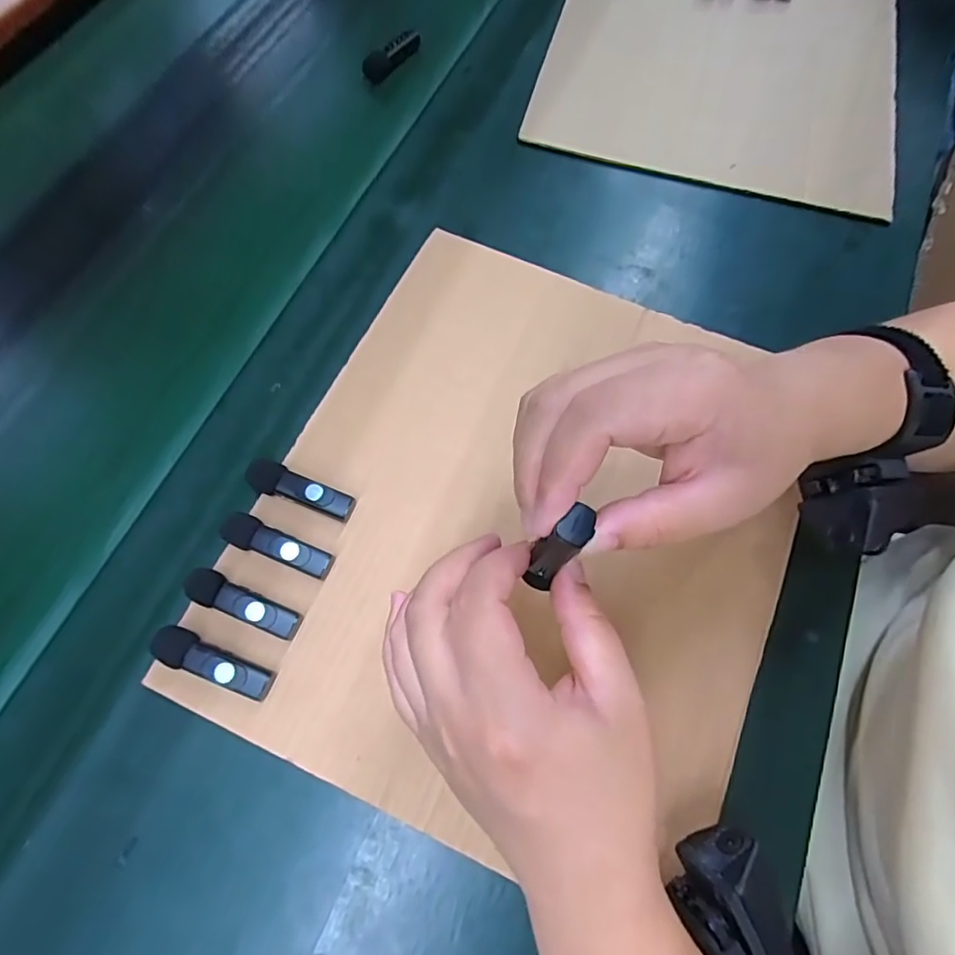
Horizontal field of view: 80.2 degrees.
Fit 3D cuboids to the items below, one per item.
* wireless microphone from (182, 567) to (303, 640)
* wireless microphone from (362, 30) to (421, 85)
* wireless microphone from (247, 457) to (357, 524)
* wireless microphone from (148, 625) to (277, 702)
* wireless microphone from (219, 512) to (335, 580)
[{"bbox_3d":[-0.127,0.068,0.308,0.065,0.014,0.018,21,69,6],"label":"wireless microphone"},{"bbox_3d":[-0.076,-0.377,0.504,0.023,0.019,0.060,31,71,10],"label":"wireless microphone"},{"bbox_3d":[-0.104,0.007,0.333,0.066,0.014,0.019,18,69,5],"label":"wireless microphone"},{"bbox_3d":[-0.138,0.097,0.298,0.065,0.016,0.019,19,69,5],"label":"wireless microphone"},{"bbox_3d":[-0.113,0.038,0.321,0.064,0.014,0.018,19,69,5],"label":"wireless microphone"}]

